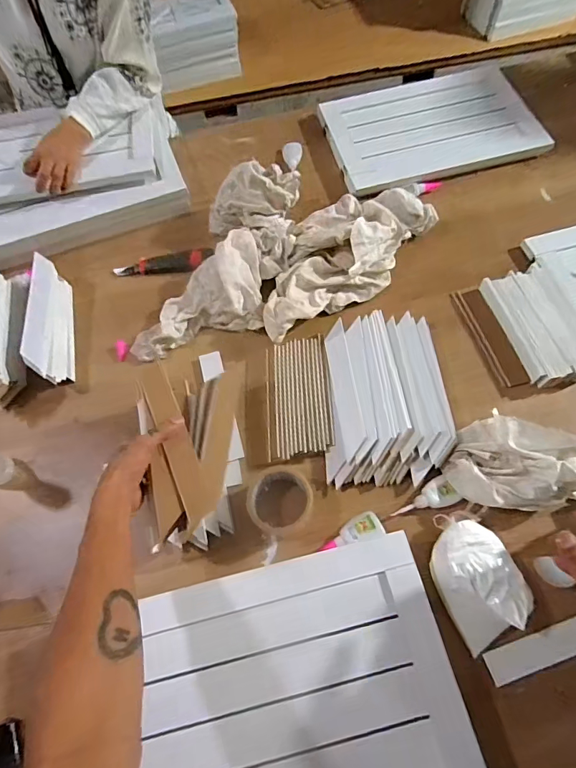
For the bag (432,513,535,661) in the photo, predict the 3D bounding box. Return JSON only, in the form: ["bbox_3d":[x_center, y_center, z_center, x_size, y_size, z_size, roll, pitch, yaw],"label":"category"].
[{"bbox_3d":[0.239,0.243,0.552,0.099,0.052,0.154,-20,65,-6],"label":"bag"}]

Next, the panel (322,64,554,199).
[{"bbox_3d":[0.305,-0.556,0.932,0.422,0.027,0.308,-14,67,1],"label":"panel"}]

